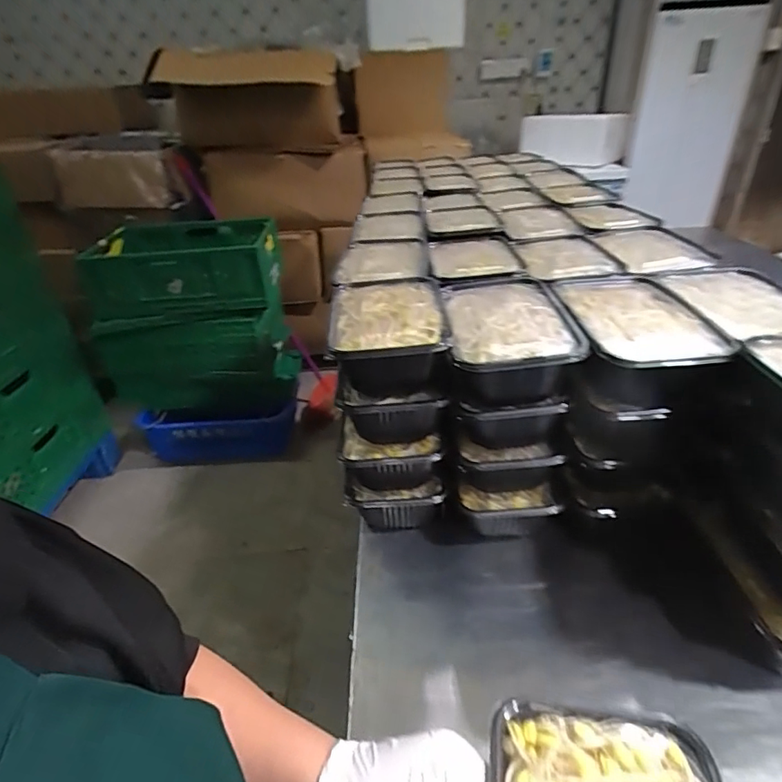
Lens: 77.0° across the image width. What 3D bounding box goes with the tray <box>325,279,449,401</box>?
[{"bbox_3d":[-0.002,-0.059,0.554,0.117,0.073,0.180,-2,32,0],"label":"tray"}]

